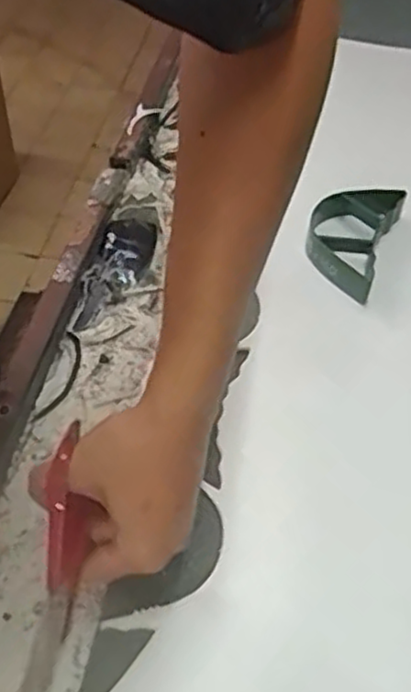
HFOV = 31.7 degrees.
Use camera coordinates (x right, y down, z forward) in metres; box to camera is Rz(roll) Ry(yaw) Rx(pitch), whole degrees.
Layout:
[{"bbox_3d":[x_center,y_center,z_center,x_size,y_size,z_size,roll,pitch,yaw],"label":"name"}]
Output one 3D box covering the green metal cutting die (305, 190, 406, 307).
[{"bbox_3d":[0.138,-0.107,0.703,0.077,0.041,0.140,18,52,15],"label":"green metal cutting die"}]

